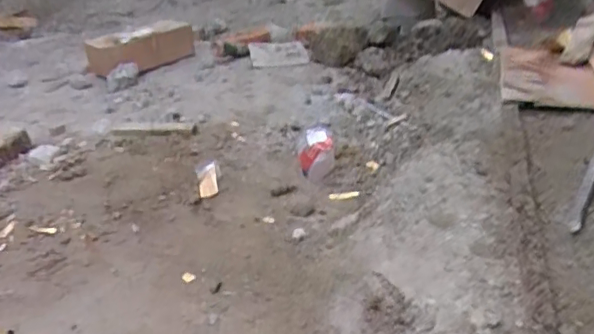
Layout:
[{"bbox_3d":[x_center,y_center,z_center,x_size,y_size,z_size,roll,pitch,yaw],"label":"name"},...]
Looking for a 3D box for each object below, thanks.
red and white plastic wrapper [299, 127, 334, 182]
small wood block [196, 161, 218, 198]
[{"bbox_3d":[0.040,-0.034,1.208,0.071,0.073,0.099,-6,29,-3],"label":"red and white plastic wrapper"},{"bbox_3d":[-0.190,0.024,1.212,0.039,0.012,0.121,-8,30,-6],"label":"small wood block"}]

